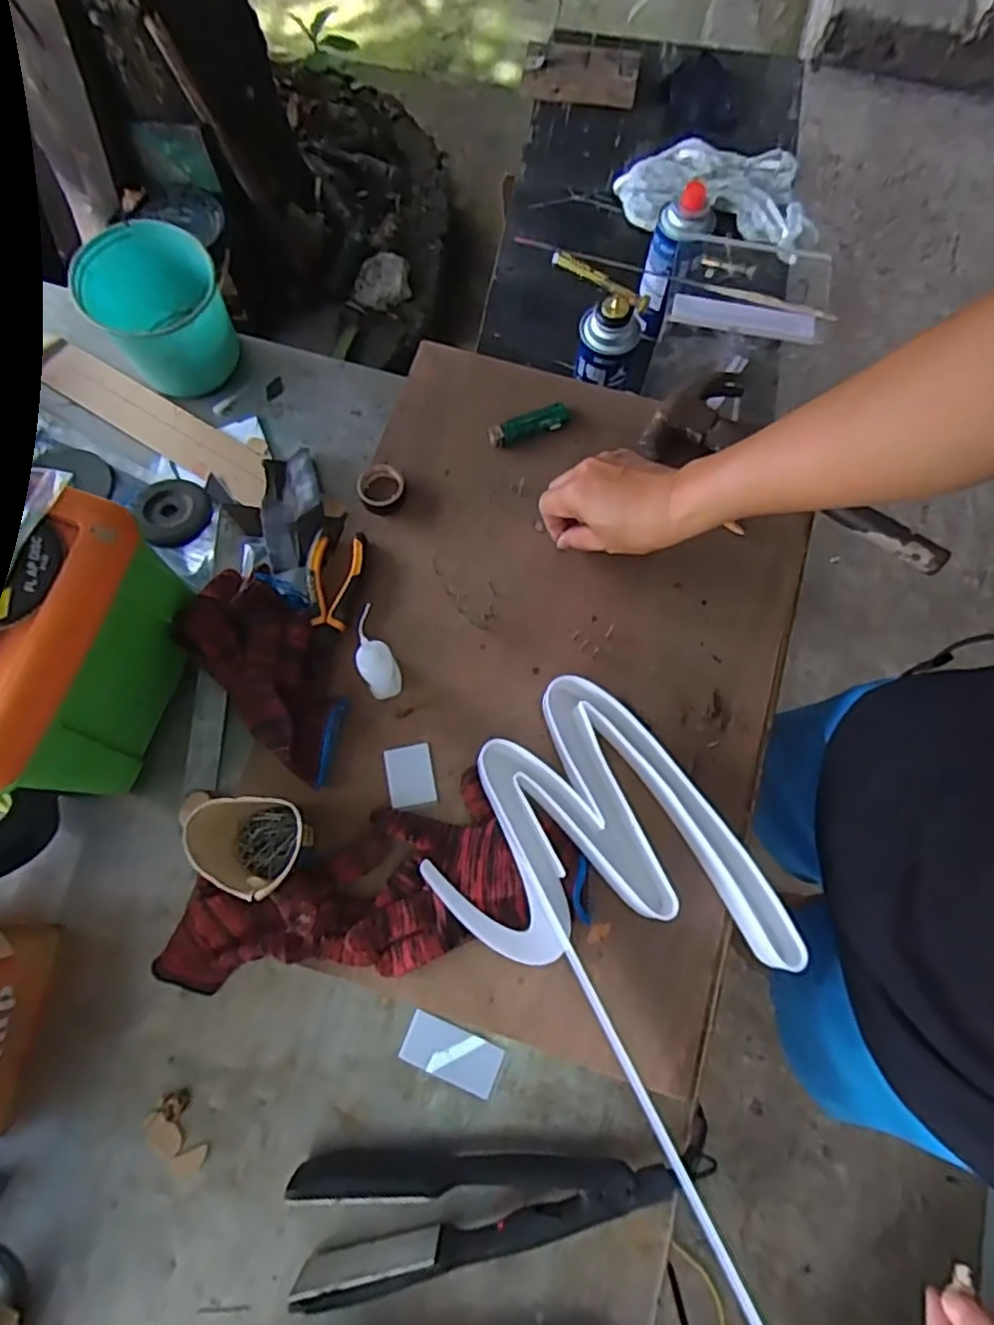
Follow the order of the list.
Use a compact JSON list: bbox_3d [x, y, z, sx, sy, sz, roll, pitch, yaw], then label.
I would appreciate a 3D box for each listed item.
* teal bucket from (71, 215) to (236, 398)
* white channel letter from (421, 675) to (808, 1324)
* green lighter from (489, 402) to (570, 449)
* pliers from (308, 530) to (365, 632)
[{"bbox_3d":[-0.327,-0.342,0.674,0.118,0.102,0.129,0,74,-1],"label":"teal bucket"},{"bbox_3d":[0.126,0.225,0.526,0.210,0.034,0.416,-37,78,-11],"label":"white channel letter"},{"bbox_3d":[0.033,-0.236,0.677,0.086,0.012,0.025,-20,75,-7],"label":"green lighter"},{"bbox_3d":[-0.150,-0.075,0.628,0.049,0.018,0.093,4,74,0],"label":"pliers"}]

